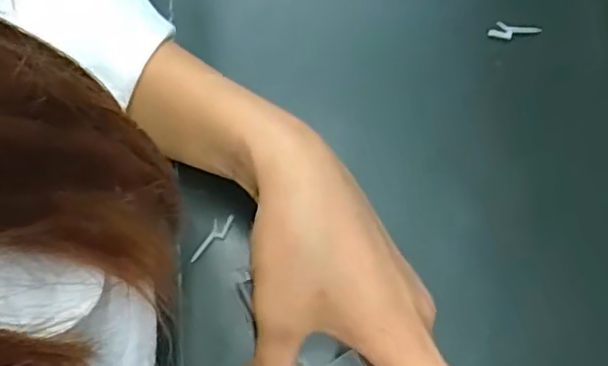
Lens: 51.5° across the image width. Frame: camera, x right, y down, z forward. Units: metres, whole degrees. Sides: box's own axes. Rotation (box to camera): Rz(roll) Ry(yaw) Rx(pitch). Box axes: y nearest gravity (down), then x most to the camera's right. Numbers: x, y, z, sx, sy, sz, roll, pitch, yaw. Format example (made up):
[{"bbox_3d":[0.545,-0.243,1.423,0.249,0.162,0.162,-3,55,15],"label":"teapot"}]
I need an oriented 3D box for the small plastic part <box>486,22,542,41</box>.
[{"bbox_3d":[0.117,-0.083,0.349,0.029,0.006,0.008,2,73,1],"label":"small plastic part"}]

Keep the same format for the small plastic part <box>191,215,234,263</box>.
[{"bbox_3d":[-0.045,0.027,0.309,0.007,0.005,0.028,29,75,9],"label":"small plastic part"}]

